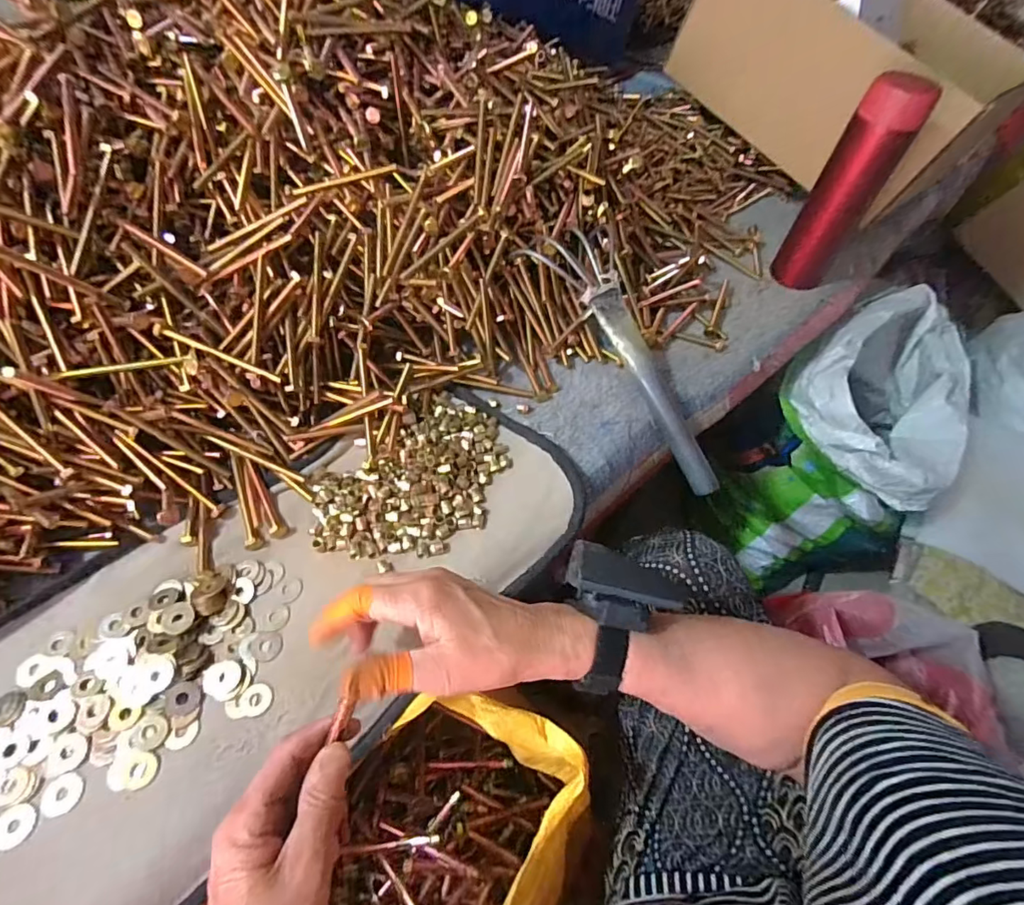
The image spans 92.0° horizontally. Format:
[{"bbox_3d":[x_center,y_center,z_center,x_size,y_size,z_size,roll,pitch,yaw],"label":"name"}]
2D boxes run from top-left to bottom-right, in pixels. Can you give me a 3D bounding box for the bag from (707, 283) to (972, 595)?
[{"bbox_3d":[0.503,0.033,0.791,0.322,0.463,0.248,-31,64,-20],"label":"bag"}]

